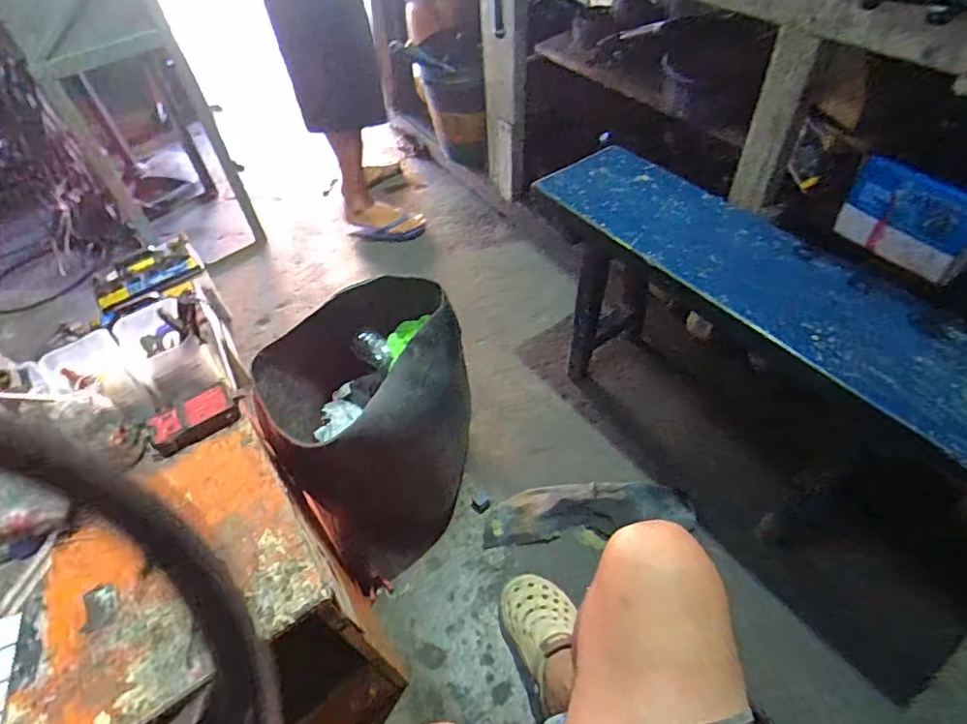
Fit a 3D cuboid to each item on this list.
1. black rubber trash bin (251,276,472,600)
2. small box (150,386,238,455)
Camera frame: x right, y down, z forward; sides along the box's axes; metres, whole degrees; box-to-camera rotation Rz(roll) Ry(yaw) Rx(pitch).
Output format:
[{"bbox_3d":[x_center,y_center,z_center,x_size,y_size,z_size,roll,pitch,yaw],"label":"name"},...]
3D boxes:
[{"bbox_3d":[-0.187,0.120,1.048,0.366,0.398,0.364,-29,54,-18],"label":"black rubber trash bin"},{"bbox_3d":[-0.379,0.074,0.720,0.107,0.028,0.055,-24,53,-14],"label":"small box"}]

